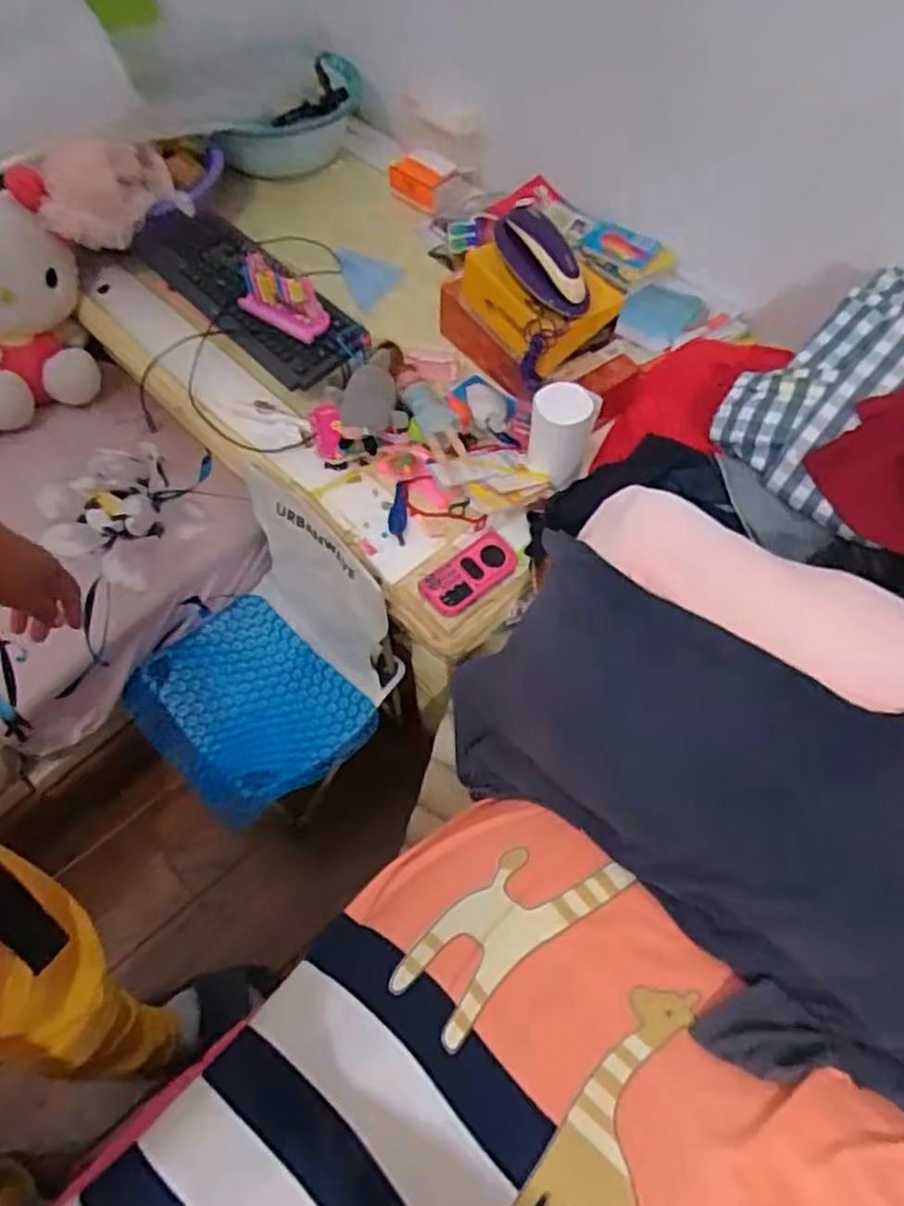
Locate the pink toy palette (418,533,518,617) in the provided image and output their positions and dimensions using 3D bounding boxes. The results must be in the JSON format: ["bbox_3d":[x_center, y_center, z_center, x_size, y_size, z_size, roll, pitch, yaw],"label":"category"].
[{"bbox_3d":[0.026,-0.038,0.996,0.139,0.030,0.070,-37,64,-18],"label":"pink toy palette"}]

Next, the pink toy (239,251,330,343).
[{"bbox_3d":[-0.288,-0.506,1.201,0.188,0.074,0.069,33,63,18],"label":"pink toy"}]

